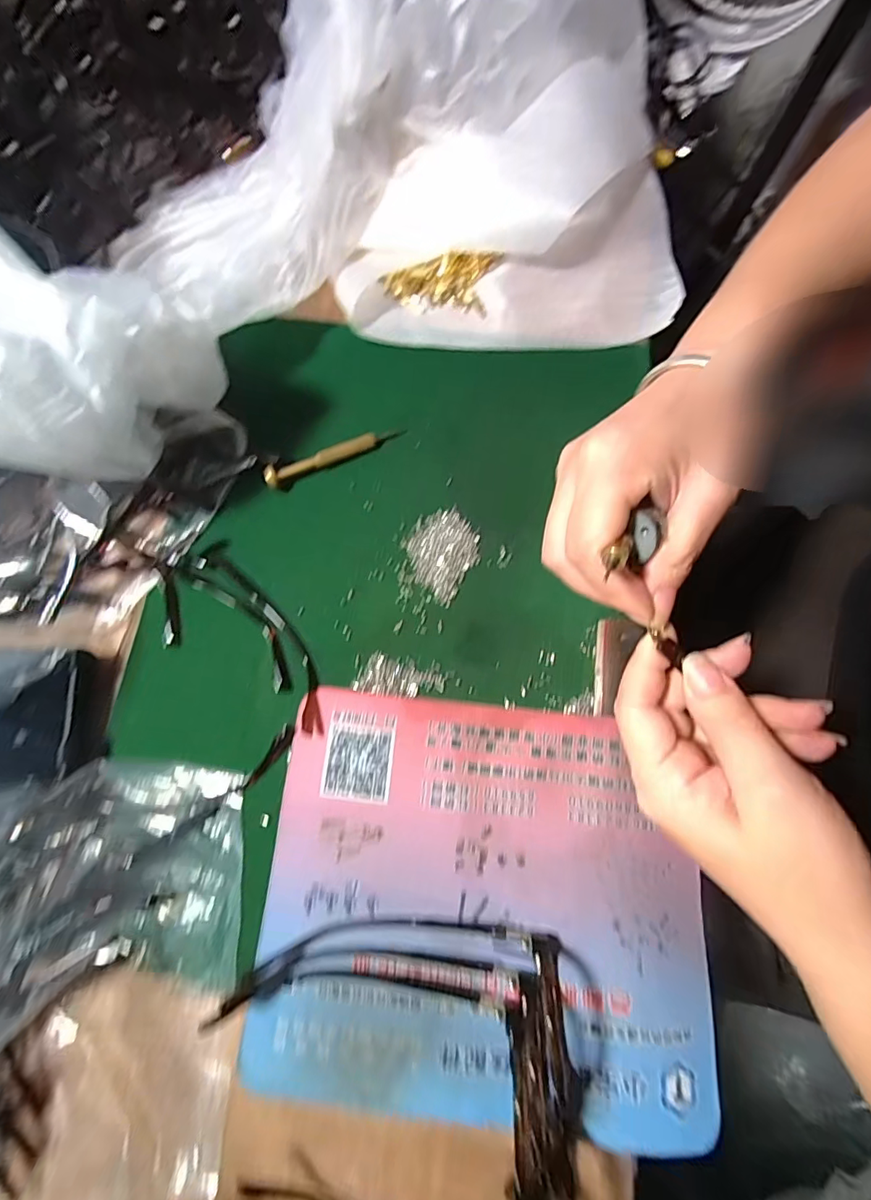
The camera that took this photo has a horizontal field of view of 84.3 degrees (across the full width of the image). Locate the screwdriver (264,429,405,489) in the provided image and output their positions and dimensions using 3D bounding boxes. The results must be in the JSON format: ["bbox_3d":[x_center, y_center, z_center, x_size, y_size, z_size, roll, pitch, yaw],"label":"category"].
[{"bbox_3d":[-0.067,-0.097,0.318,0.093,0.012,0.013,-25,77,-4],"label":"screwdriver"}]

